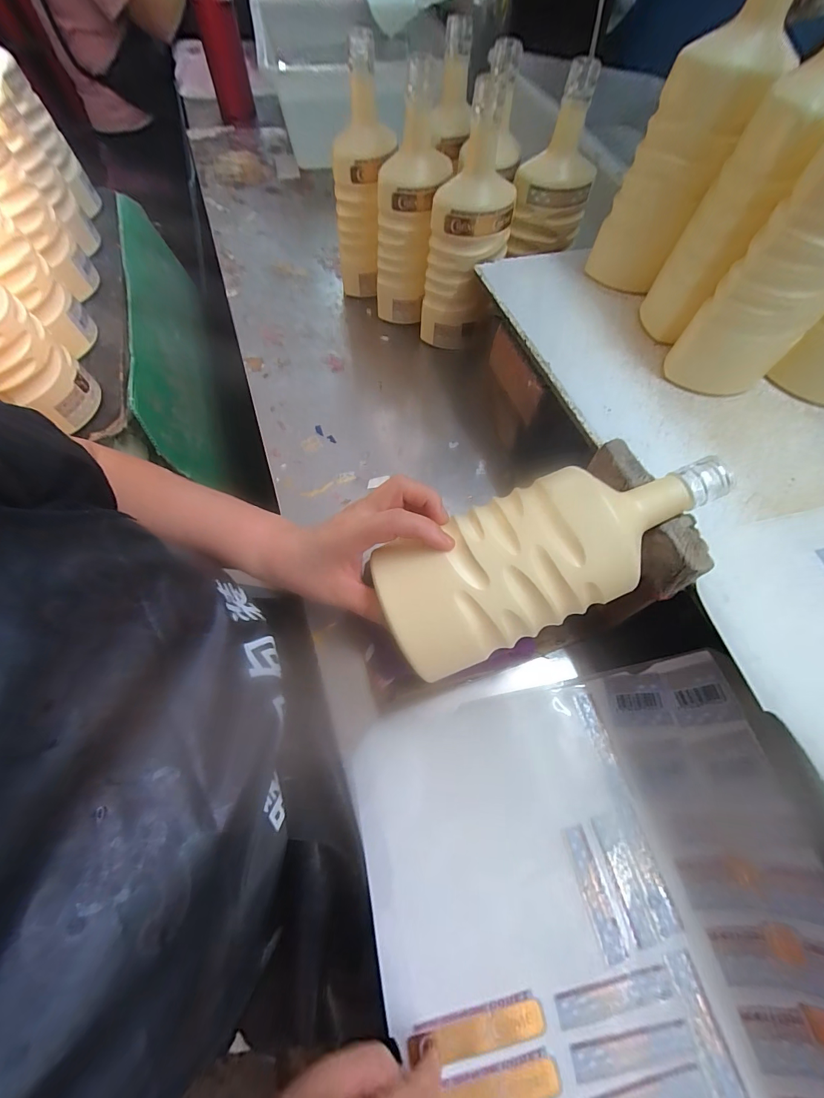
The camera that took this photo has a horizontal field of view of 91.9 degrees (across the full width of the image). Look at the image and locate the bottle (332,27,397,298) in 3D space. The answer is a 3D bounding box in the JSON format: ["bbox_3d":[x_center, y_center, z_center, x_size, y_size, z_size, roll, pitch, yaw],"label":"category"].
[{"bbox_3d":[-0.063,-0.442,0.494,0.077,0.259,0.076,-9,65,-3],"label":"bottle"}]

